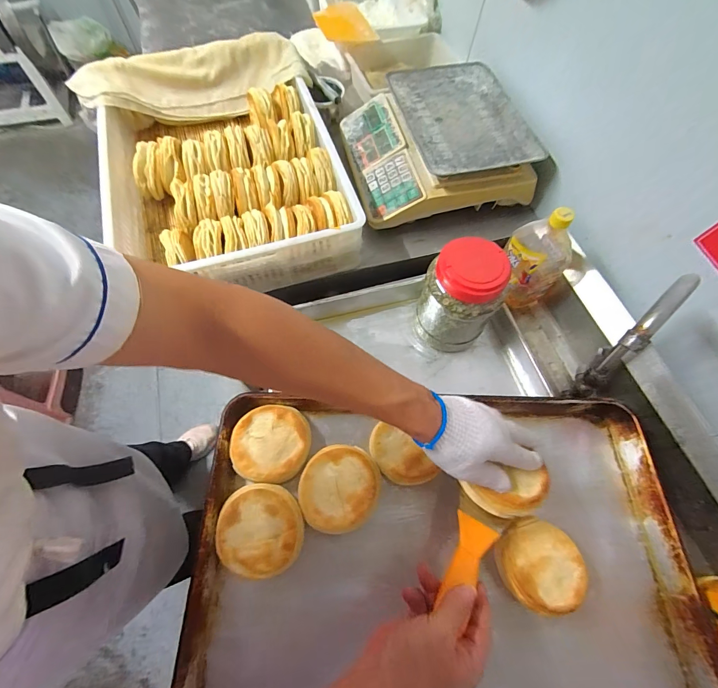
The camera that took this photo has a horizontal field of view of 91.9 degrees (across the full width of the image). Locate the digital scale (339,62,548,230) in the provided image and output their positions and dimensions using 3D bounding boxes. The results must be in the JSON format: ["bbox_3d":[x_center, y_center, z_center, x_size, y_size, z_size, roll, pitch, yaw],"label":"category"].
[{"bbox_3d":[0.161,-0.434,0.756,0.354,0.108,0.376,-10,67,-8],"label":"digital scale"}]

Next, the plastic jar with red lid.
[{"bbox_3d":[0.164,-0.073,0.575,0.125,0.172,0.106,28,68,9],"label":"plastic jar with red lid"}]

